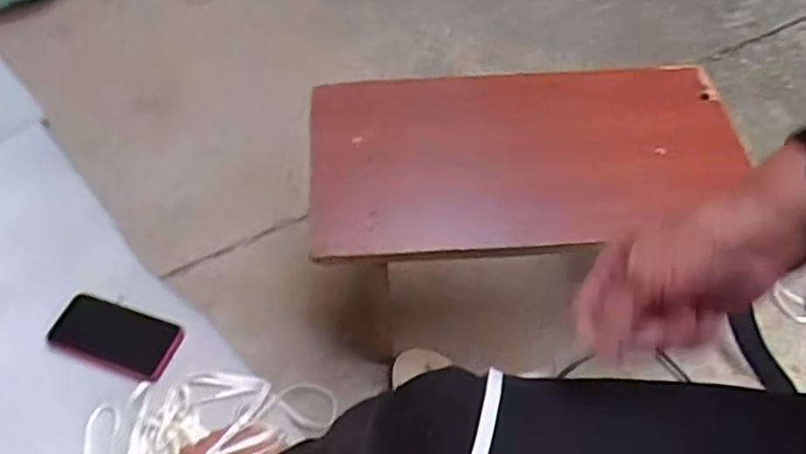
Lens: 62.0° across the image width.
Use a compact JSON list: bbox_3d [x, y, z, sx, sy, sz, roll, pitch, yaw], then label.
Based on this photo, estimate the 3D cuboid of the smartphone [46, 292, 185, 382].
[{"bbox_3d":[-0.369,0.137,0.859,0.162,0.015,0.081,17,58,15],"label":"smartphone"}]

